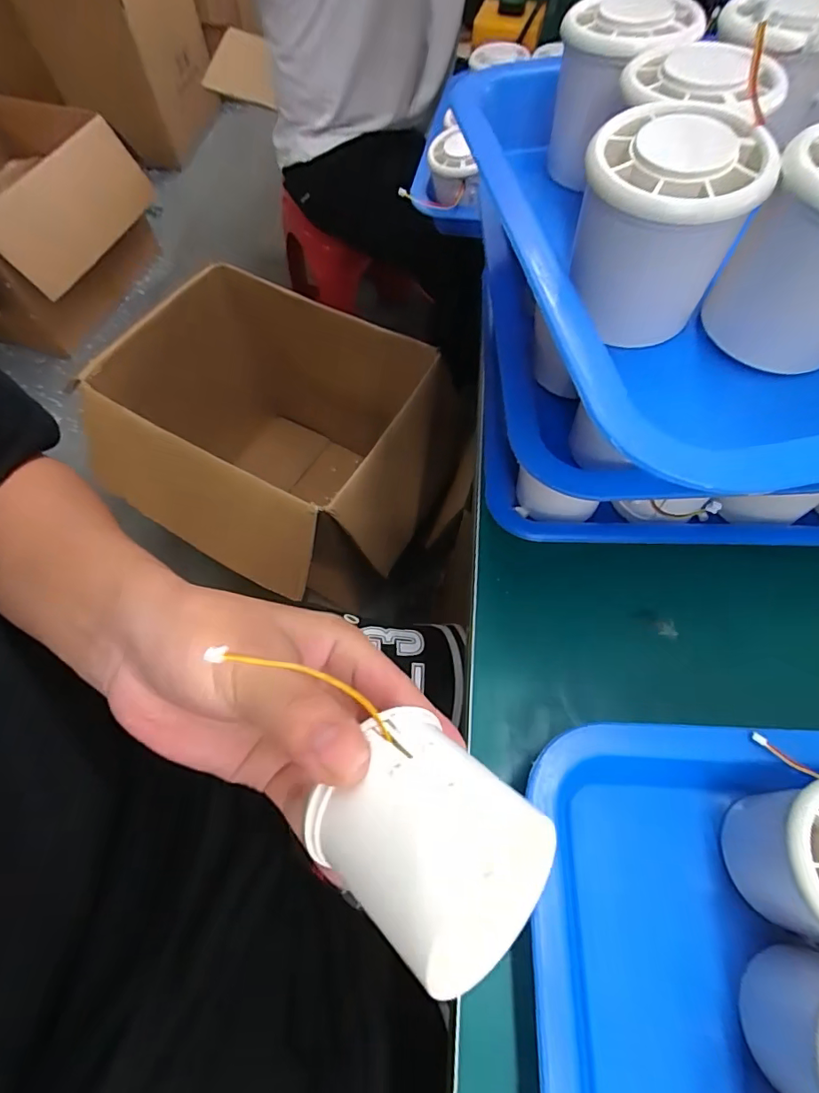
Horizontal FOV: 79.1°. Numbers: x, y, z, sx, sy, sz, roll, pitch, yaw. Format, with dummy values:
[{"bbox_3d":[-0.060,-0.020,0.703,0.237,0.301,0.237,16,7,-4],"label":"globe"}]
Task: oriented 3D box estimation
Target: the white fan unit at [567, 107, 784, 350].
[{"bbox_3d":[0.086,-0.110,0.180,0.056,0.061,0.053,12,65,7],"label":"white fan unit"}]

